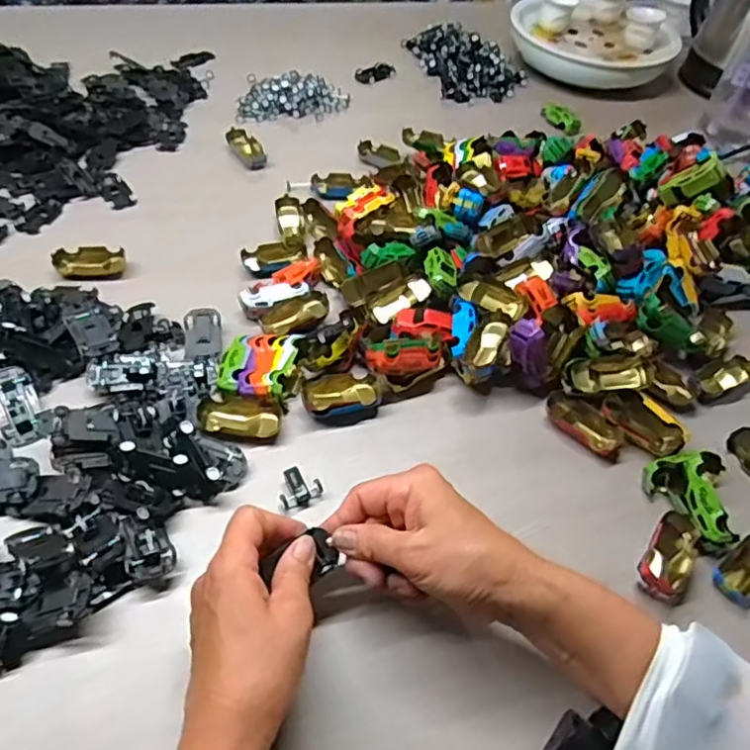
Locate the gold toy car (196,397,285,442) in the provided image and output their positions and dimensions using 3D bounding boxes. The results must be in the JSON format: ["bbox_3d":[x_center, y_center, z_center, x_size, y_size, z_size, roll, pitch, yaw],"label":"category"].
[{"bbox_3d":[-0.106,0.036,0.477,0.062,0.017,0.031,2,50,-4],"label":"gold toy car"}]

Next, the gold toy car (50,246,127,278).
[{"bbox_3d":[-0.272,-0.107,0.579,0.062,0.015,0.032,-2,51,-7],"label":"gold toy car"}]

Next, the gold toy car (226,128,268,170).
[{"bbox_3d":[-0.152,-0.269,0.722,0.033,0.016,0.063,-26,58,-24],"label":"gold toy car"}]

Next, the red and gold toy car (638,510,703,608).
[{"bbox_3d":[0.208,0.129,0.427,0.036,0.021,0.066,33,55,20],"label":"red and gold toy car"}]

